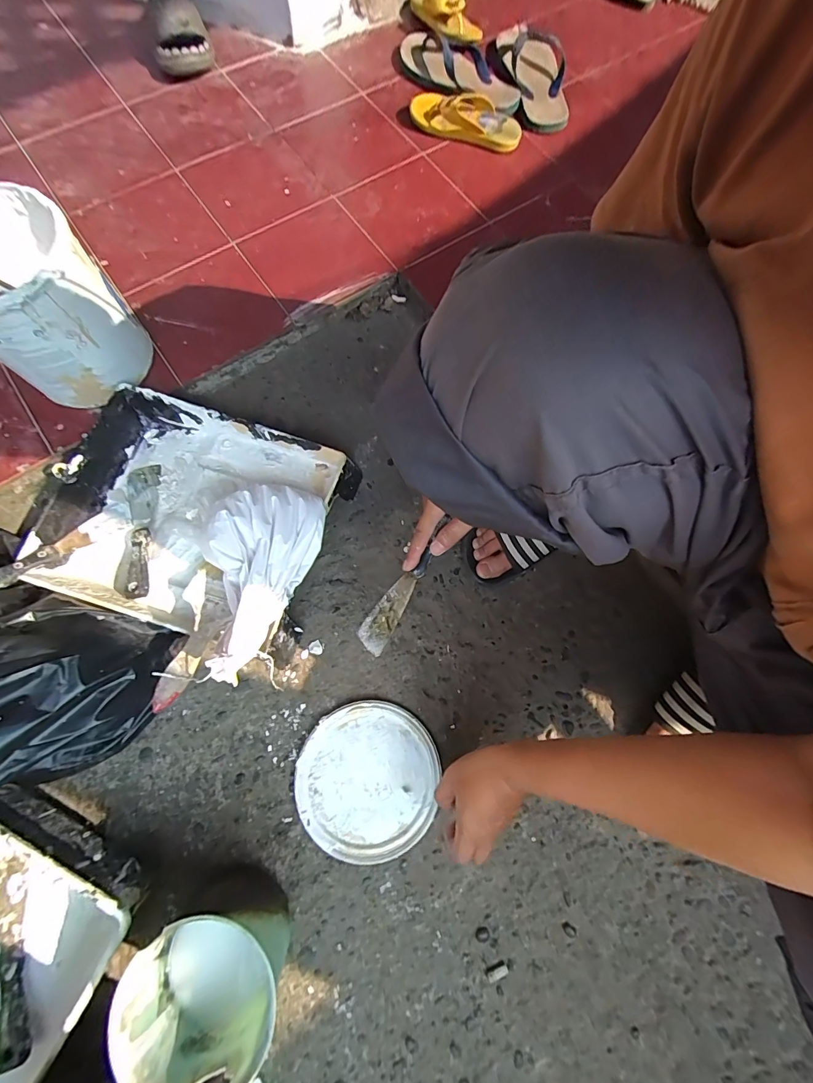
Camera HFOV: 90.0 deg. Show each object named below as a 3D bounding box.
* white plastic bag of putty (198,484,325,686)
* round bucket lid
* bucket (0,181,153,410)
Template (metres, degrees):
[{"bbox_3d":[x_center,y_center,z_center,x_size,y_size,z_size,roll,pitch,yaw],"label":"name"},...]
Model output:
[{"bbox_3d":[-0.193,0.022,0.485,0.136,0.062,0.221,26,75,5],"label":"white plastic bag of putty"},{"bbox_3d":[-0.049,0.300,0.516,0.171,0.012,0.177,0,76,-2],"label":"round bucket lid"},{"bbox_3d":[-0.494,-0.321,0.544,0.222,0.184,0.178,40,77,8],"label":"bucket"}]

